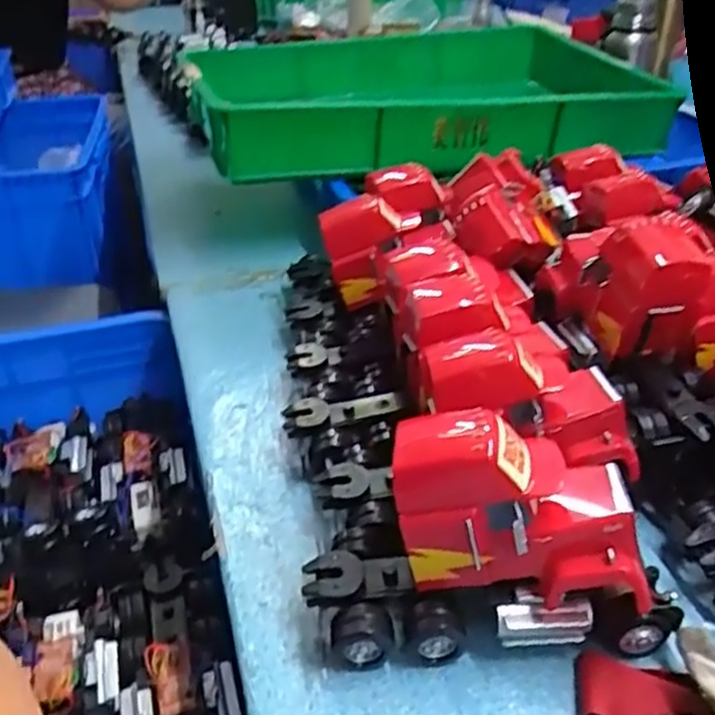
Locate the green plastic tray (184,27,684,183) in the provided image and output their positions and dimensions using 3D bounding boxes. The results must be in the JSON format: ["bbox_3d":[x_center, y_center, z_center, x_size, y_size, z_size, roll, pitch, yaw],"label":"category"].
[{"bbox_3d":[0.069,-0.342,0.920,0.535,0.096,0.386,-11,35,-15],"label":"green plastic tray"}]

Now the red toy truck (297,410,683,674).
[{"bbox_3d":[0.068,0.095,0.373,0.187,0.117,0.070,-1,33,-1],"label":"red toy truck"}]

